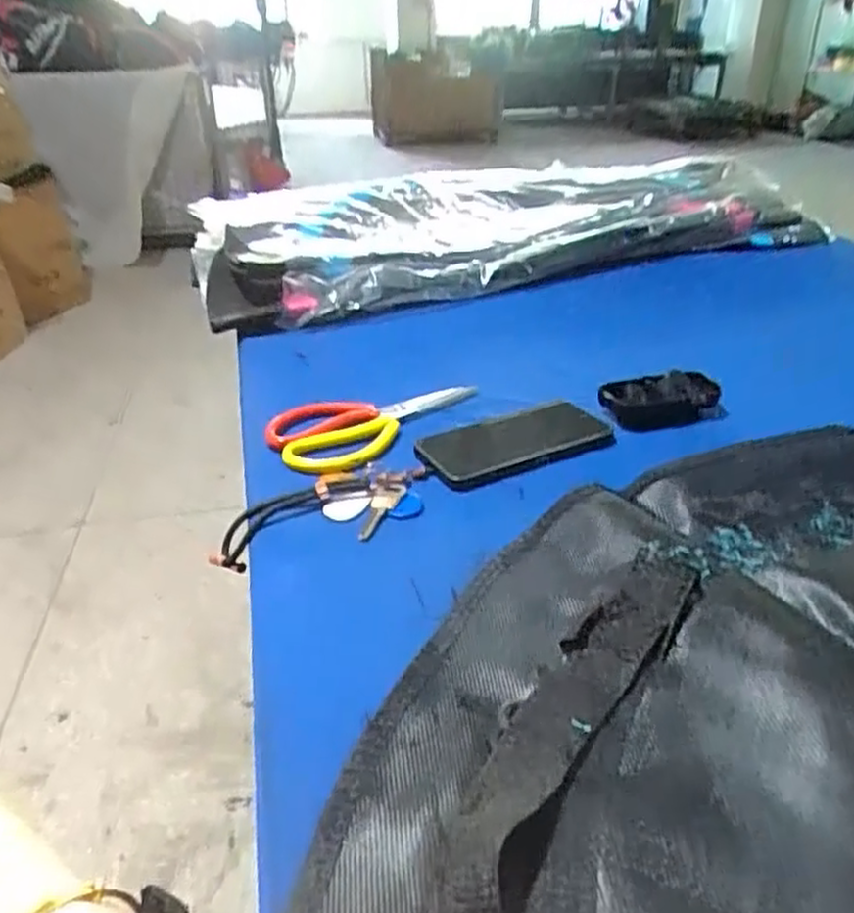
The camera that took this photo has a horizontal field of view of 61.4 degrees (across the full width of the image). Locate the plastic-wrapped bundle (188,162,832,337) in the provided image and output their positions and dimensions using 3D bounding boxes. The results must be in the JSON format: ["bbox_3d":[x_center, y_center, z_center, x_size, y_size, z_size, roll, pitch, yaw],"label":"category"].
[{"bbox_3d":[0.109,-0.416,1.257,1.023,0.071,0.630,-12,32,-19],"label":"plastic-wrapped bundle"}]

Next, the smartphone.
[{"bbox_3d":[0.077,-0.014,0.620,0.165,0.014,0.076,-16,33,-24],"label":"smartphone"}]

